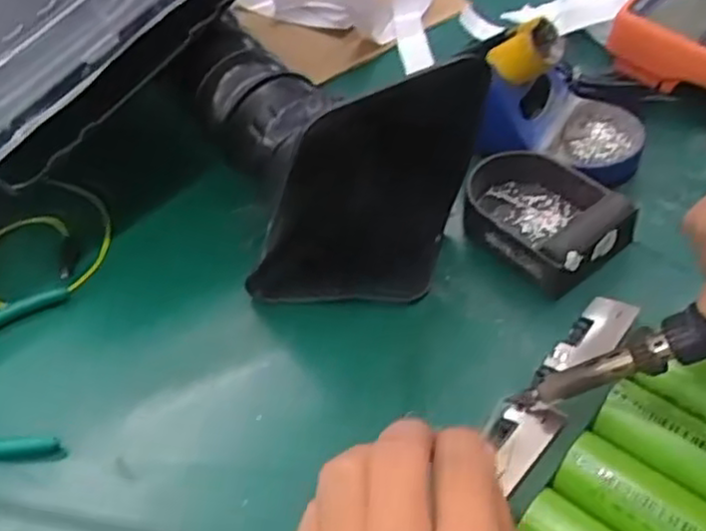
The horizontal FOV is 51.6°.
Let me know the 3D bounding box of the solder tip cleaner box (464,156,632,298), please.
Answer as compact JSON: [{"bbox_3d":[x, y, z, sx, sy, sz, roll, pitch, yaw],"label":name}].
[{"bbox_3d":[0.124,-0.035,0.493,0.083,0.034,0.107,-34,55,-21],"label":"solder tip cleaner box"}]

